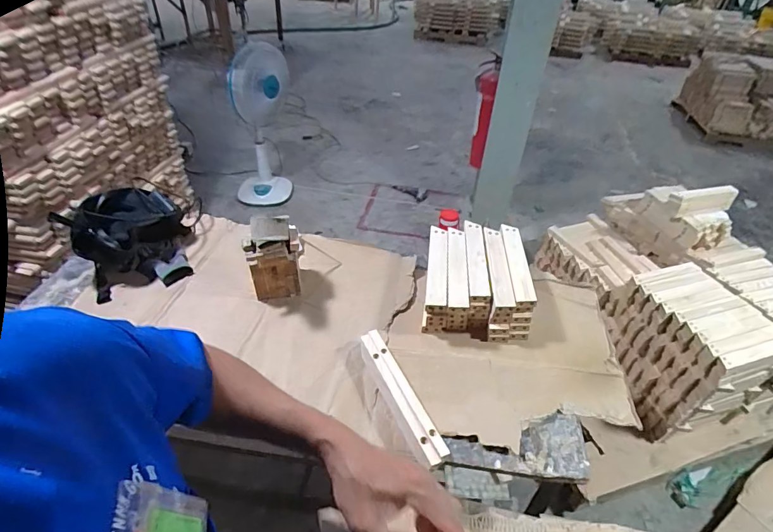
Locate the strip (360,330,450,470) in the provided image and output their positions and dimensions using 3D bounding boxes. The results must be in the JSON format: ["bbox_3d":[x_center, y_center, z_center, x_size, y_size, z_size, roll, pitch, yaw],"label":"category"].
[{"bbox_3d":[0.023,0.235,0.820,0.048,0.022,0.299,-15,43,-20],"label":"strip"}]

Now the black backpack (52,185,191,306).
[{"bbox_3d":[-0.679,-0.086,1.153,0.274,0.159,0.283,-20,45,-23],"label":"black backpack"}]

